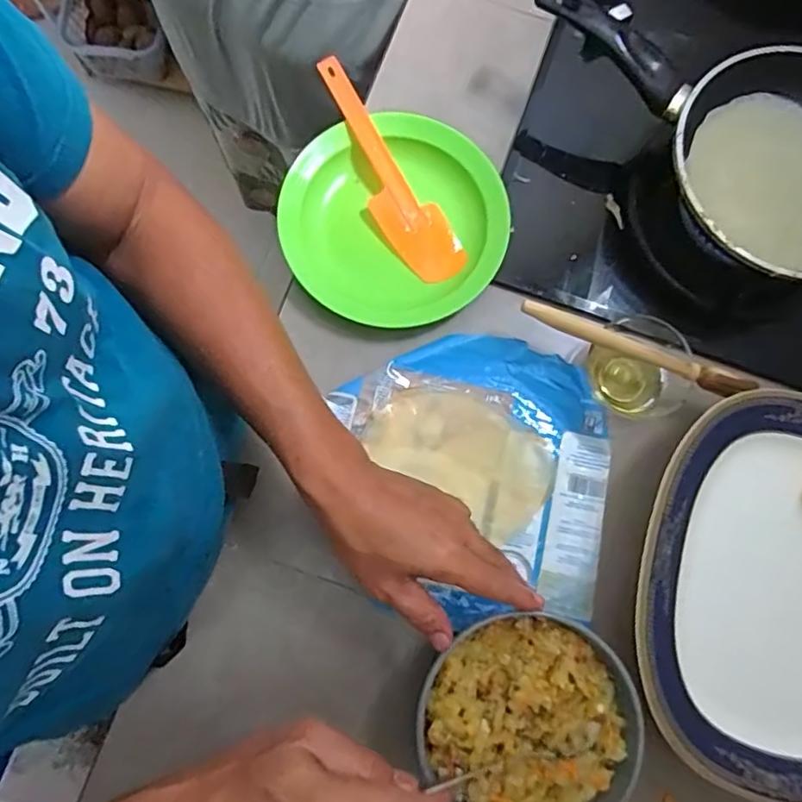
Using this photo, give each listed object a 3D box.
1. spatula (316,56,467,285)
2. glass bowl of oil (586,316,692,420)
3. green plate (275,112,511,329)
[{"bbox_3d":[-0.016,-0.210,0.548,0.058,0.016,0.220,-29,95,-6],"label":"spatula"},{"bbox_3d":[0.210,-0.029,0.530,0.077,0.062,0.088,22,80,3],"label":"glass bowl of oil"},{"bbox_3d":[-0.006,-0.162,0.543,0.196,0.034,0.197,0,79,-1],"label":"green plate"}]

